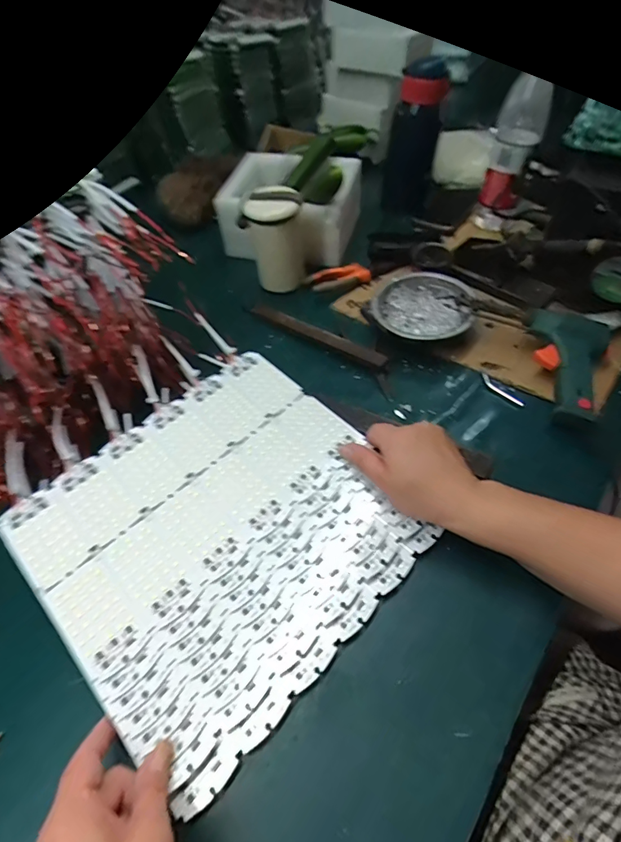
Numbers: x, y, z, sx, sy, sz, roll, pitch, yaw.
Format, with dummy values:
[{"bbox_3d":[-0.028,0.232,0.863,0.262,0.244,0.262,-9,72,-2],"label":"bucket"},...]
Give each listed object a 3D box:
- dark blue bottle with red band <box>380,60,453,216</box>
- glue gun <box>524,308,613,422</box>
[{"bbox_3d":[0.159,-0.434,0.688,0.078,0.189,0.075,9,52,10],"label":"dark blue bottle with red band"},{"bbox_3d":[0.280,-0.065,0.497,0.090,0.050,0.145,20,55,18],"label":"glue gun"}]

